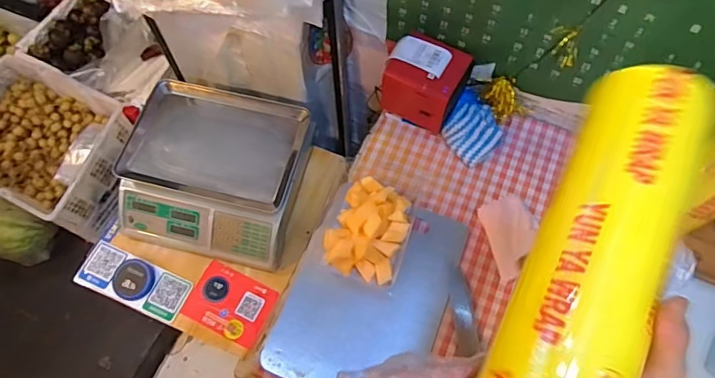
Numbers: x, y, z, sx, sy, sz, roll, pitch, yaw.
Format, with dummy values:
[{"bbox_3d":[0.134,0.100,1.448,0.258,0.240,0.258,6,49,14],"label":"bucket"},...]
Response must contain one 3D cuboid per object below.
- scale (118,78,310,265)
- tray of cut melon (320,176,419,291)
[{"bbox_3d":[-0.291,-0.046,1.001,0.349,0.111,0.343,14,65,7],"label":"scale"},{"bbox_3d":[0.020,0.065,0.812,0.130,0.053,0.175,16,66,8],"label":"tray of cut melon"}]

